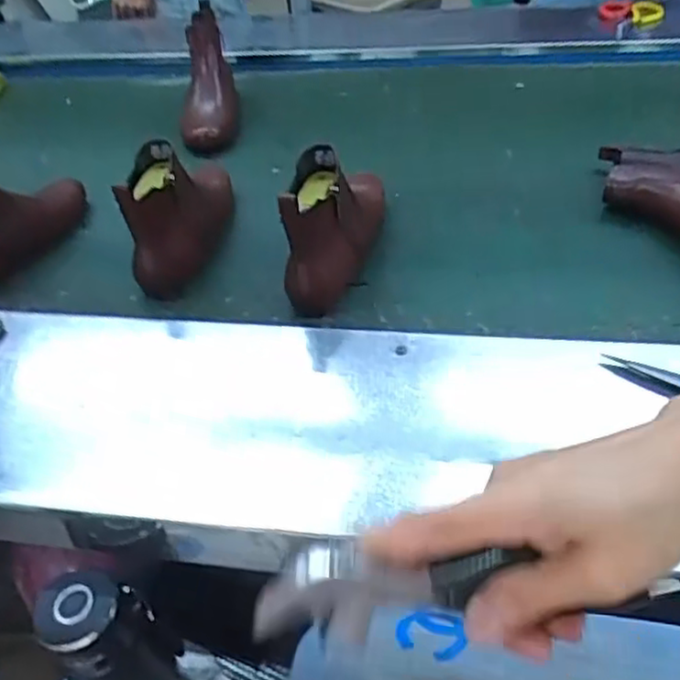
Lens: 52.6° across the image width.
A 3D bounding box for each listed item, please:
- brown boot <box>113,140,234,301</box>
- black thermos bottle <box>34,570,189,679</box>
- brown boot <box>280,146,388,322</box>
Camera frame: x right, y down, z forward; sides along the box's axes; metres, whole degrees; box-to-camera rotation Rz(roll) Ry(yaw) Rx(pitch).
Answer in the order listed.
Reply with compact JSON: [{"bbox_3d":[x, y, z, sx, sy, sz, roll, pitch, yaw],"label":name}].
[{"bbox_3d":[-0.189,-0.170,0.819,0.078,0.120,0.209,1,42,7],"label":"brown boot"},{"bbox_3d":[-0.193,0.289,0.615,0.083,0.223,0.070,-5,42,1],"label":"black thermos bottle"},{"bbox_3d":[-0.001,-0.153,0.776,0.074,0.133,0.241,4,43,11],"label":"brown boot"}]

